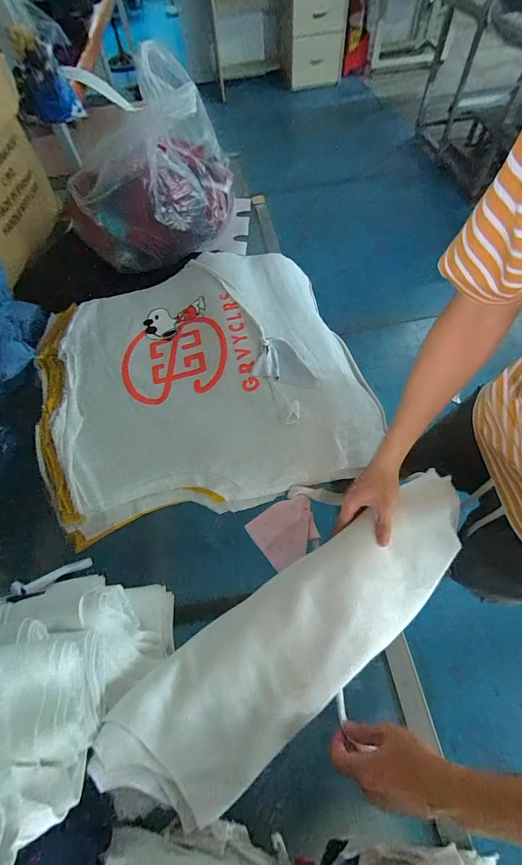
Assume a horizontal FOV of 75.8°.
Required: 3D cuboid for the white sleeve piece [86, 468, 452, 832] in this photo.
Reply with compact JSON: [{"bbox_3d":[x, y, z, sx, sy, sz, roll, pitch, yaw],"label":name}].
[{"bbox_3d":[0.086,0.269,0.486,0.601,0.068,0.166,-31,64,-16],"label":"white sleeve piece"}]

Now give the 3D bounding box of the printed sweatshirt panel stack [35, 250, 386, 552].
[{"bbox_3d":[-0.124,-0.136,0.712,0.643,0.080,0.613,-18,62,-6],"label":"printed sweatshirt panel stack"}]

